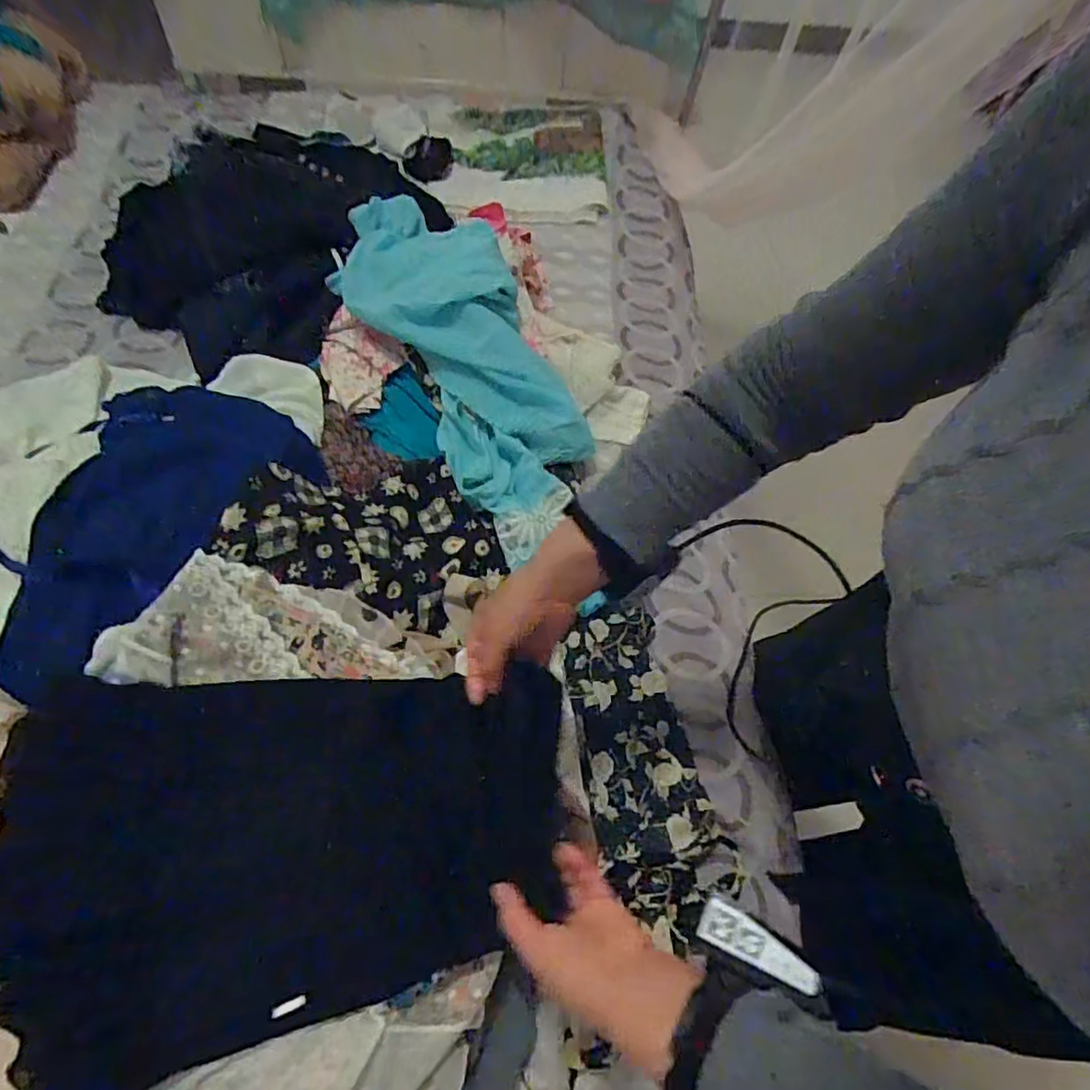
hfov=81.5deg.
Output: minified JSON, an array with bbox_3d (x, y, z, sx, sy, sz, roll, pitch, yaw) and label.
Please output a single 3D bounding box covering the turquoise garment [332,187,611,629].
[{"bbox_3d":[-0.092,-0.244,0.839,0.230,0.077,0.572,-24,80,-15],"label":"turquoise garment"}]

